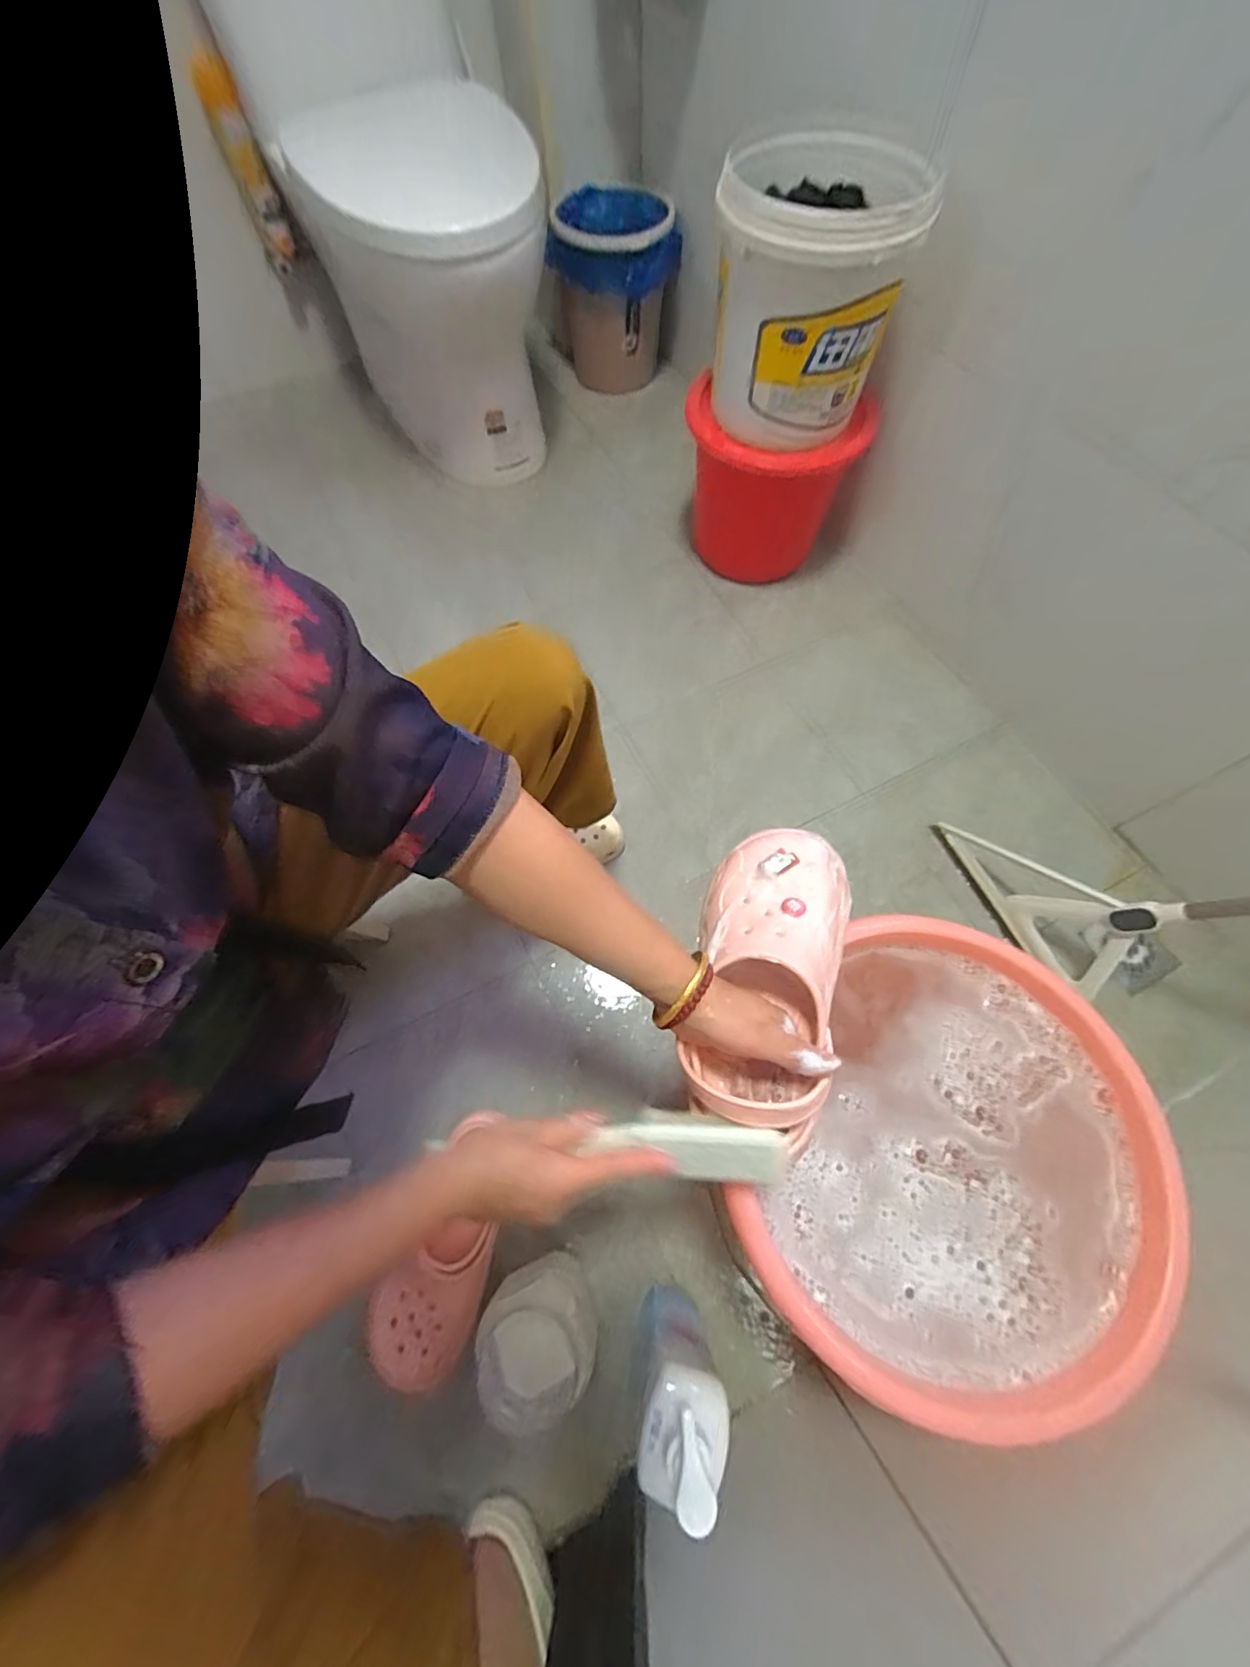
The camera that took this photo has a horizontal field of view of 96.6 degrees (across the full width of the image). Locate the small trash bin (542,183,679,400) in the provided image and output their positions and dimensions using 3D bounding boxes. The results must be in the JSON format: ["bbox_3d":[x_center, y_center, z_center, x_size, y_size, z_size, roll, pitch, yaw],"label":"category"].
[{"bbox_3d":[-0.008,-1.225,1.273,0.235,0.290,0.239,11,66,8],"label":"small trash bin"}]

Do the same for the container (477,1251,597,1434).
[{"bbox_3d":[-0.089,0.523,0.576,0.108,0.131,0.099,-1,65,2],"label":"container"}]

